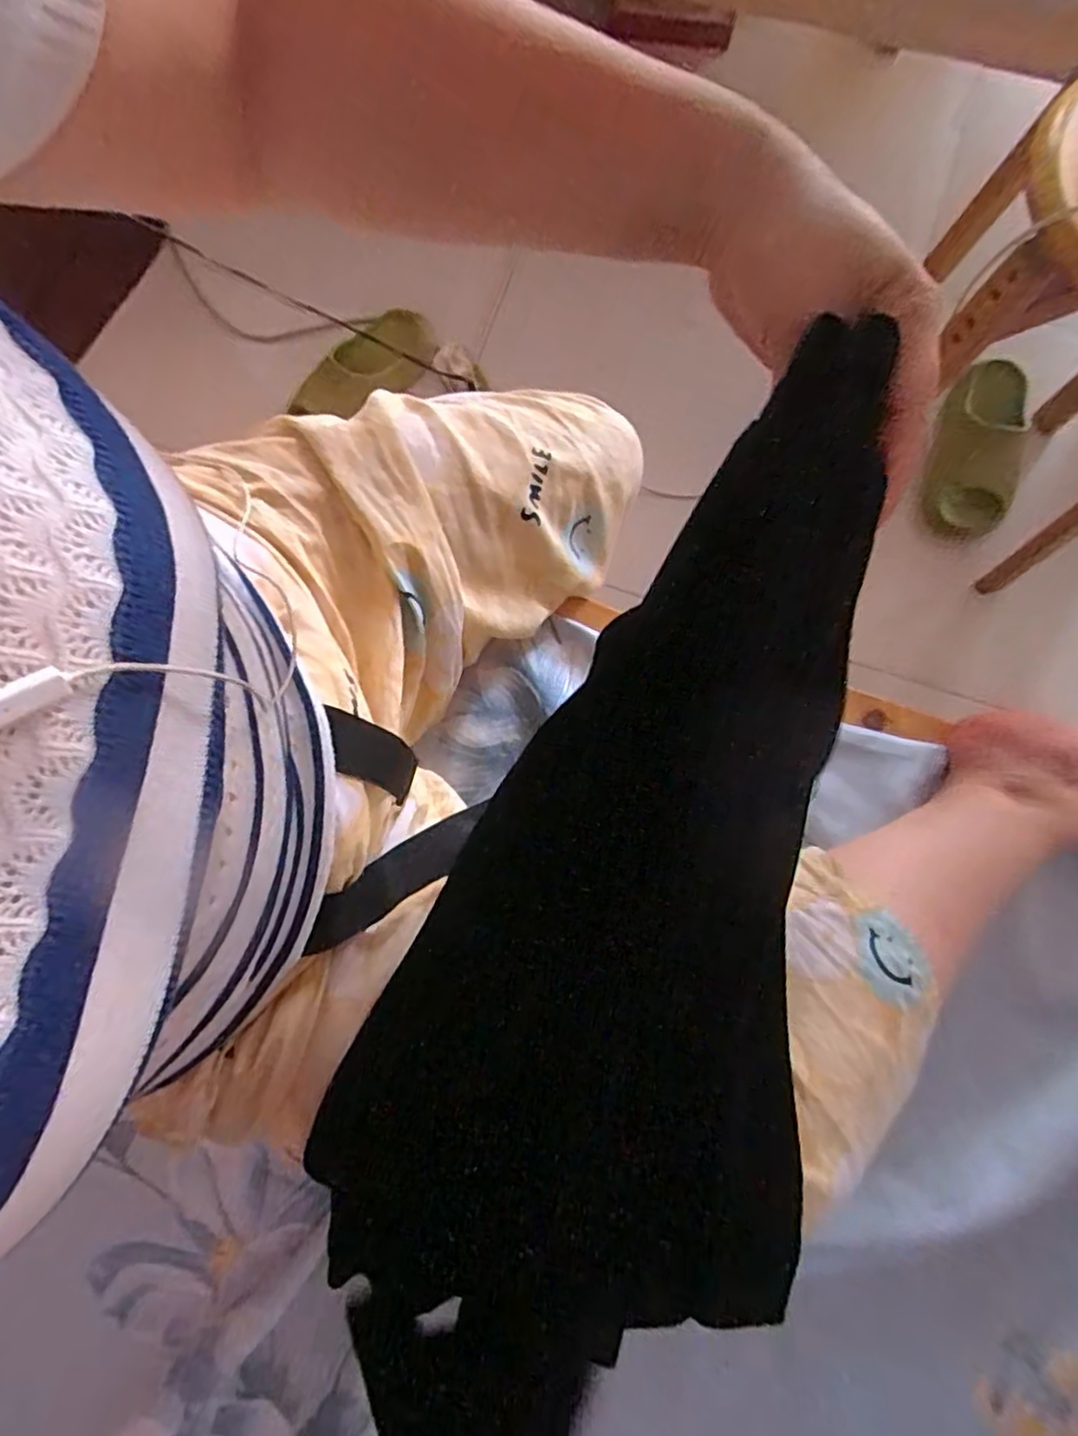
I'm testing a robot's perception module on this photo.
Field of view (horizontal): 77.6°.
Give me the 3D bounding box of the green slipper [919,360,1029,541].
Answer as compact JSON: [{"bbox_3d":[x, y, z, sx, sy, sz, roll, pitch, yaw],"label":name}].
[{"bbox_3d":[0.627,-0.388,0.965,0.102,0.090,0.248,18,81,4],"label":"green slipper"}]

